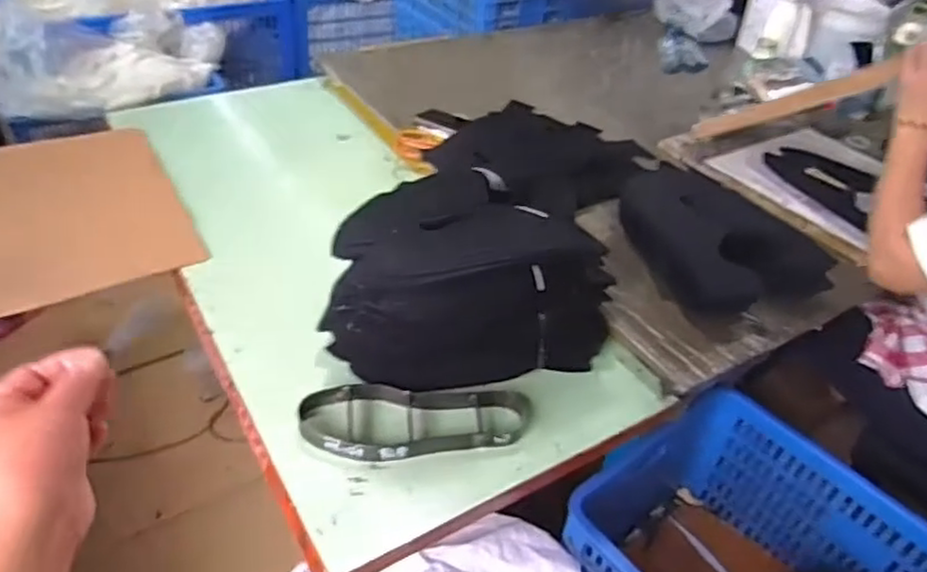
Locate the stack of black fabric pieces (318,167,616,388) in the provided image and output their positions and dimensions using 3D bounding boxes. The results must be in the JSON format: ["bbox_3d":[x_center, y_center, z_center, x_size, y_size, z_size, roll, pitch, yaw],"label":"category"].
[{"bbox_3d":[0.009,-0.013,0.939,0.364,0.213,0.185,-10,43,-18],"label":"stack of black fabric pieces"}]

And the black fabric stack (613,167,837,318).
[{"bbox_3d":[0.421,-0.102,1.164,0.261,0.086,0.353,-3,41,-11],"label":"black fabric stack"}]

